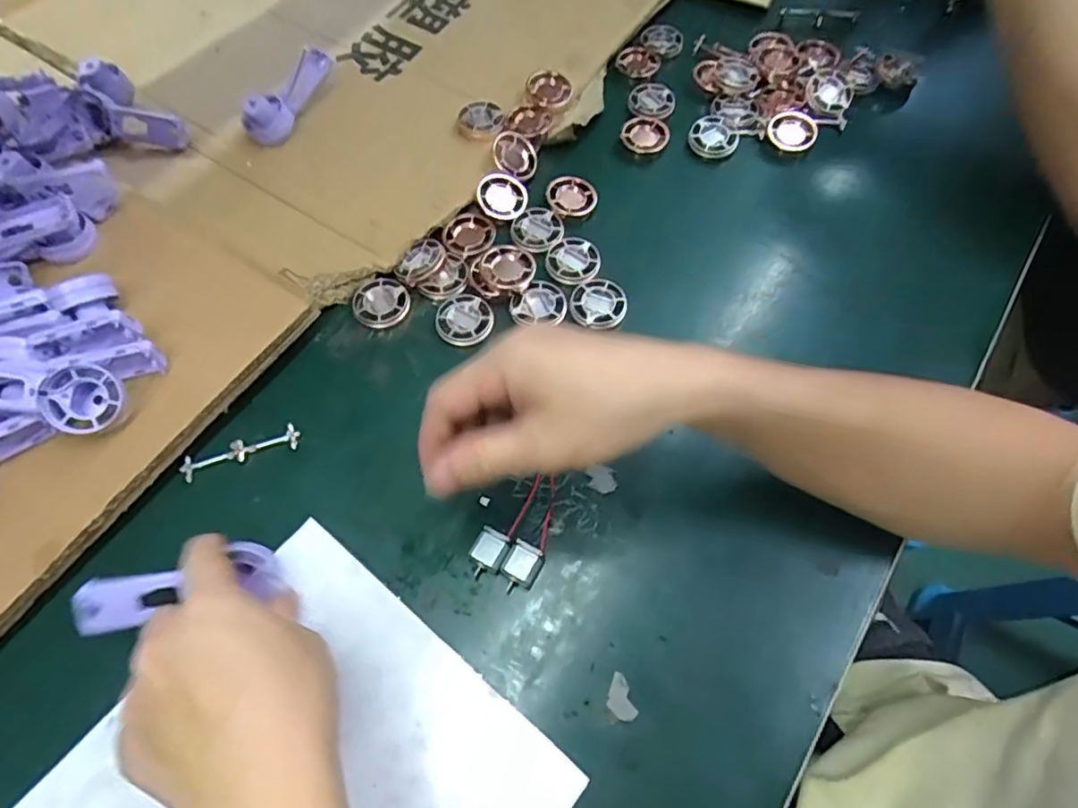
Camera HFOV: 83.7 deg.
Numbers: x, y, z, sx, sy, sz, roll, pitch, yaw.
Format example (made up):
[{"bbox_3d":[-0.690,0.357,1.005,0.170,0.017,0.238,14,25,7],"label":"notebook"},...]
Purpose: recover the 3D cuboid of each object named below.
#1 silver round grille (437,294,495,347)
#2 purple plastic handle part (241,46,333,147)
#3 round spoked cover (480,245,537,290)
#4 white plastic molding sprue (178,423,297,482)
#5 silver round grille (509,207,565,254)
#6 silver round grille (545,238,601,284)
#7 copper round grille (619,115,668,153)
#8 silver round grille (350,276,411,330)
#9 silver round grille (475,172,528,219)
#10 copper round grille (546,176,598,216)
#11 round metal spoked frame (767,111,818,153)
[{"bbox_3d":[-0.053,-0.060,0.423,0.041,0.004,0.037,28,66,14],"label":"silver round grille"},{"bbox_3d":[-0.201,-0.251,0.493,0.031,0.036,0.087,31,67,16],"label":"purple plastic handle part"},{"bbox_3d":[-0.022,-0.097,0.427,0.039,0.005,0.034,18,69,4],"label":"round spoked cover"},{"bbox_3d":[-0.190,0.030,0.383,0.073,0.004,0.016,-17,65,-10],"label":"white plastic molding sprue"},{"bbox_3d":[-0.001,-0.133,0.460,0.039,0.007,0.037,0,62,1],"label":"silver round grille"},{"bbox_3d":[0.025,-0.107,0.445,0.037,0.004,0.039,0,62,1],"label":"silver round grille"},{"bbox_3d":[0.088,-0.224,0.503,0.037,0.012,0.033,-5,62,-2],"label":"copper round grille"},{"bbox_3d":[-0.114,-0.073,0.431,0.039,0.008,0.037,0,62,1],"label":"silver round grille"},{"bbox_3d":[-0.028,-0.161,0.464,0.037,0.012,0.036,0,62,1],"label":"silver round grille"},{"bbox_3d":[0.026,-0.162,0.470,0.039,0.010,0.035,-20,64,-9],"label":"copper round grille"},{"bbox_3d":[0.210,-0.226,0.499,0.038,0.005,0.039,-1,73,4],"label":"round metal spoked frame"}]

